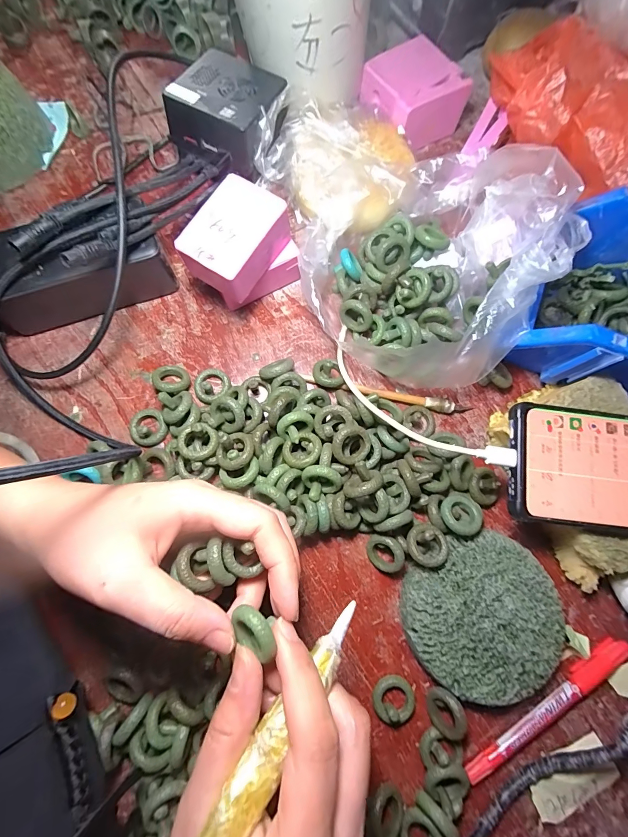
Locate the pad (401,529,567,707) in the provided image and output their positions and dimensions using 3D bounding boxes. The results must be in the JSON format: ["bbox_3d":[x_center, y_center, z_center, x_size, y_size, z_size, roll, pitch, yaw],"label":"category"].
[{"bbox_3d":[0.113,0.132,0.238,0.099,0.021,0.095,0,78,-1],"label":"pad"}]

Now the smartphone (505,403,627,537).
[{"bbox_3d":[0.205,0.037,0.228,0.160,0.017,0.074,7,80,2],"label":"smartphone"}]

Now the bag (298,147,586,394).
[{"bbox_3d":[0.094,-0.115,0.254,0.174,0.075,0.157,-40,82,-9],"label":"bag"}]

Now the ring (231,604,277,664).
[{"bbox_3d":[-0.028,0.099,0.164,0.023,0.006,0.025,12,111,33],"label":"ring"}]

